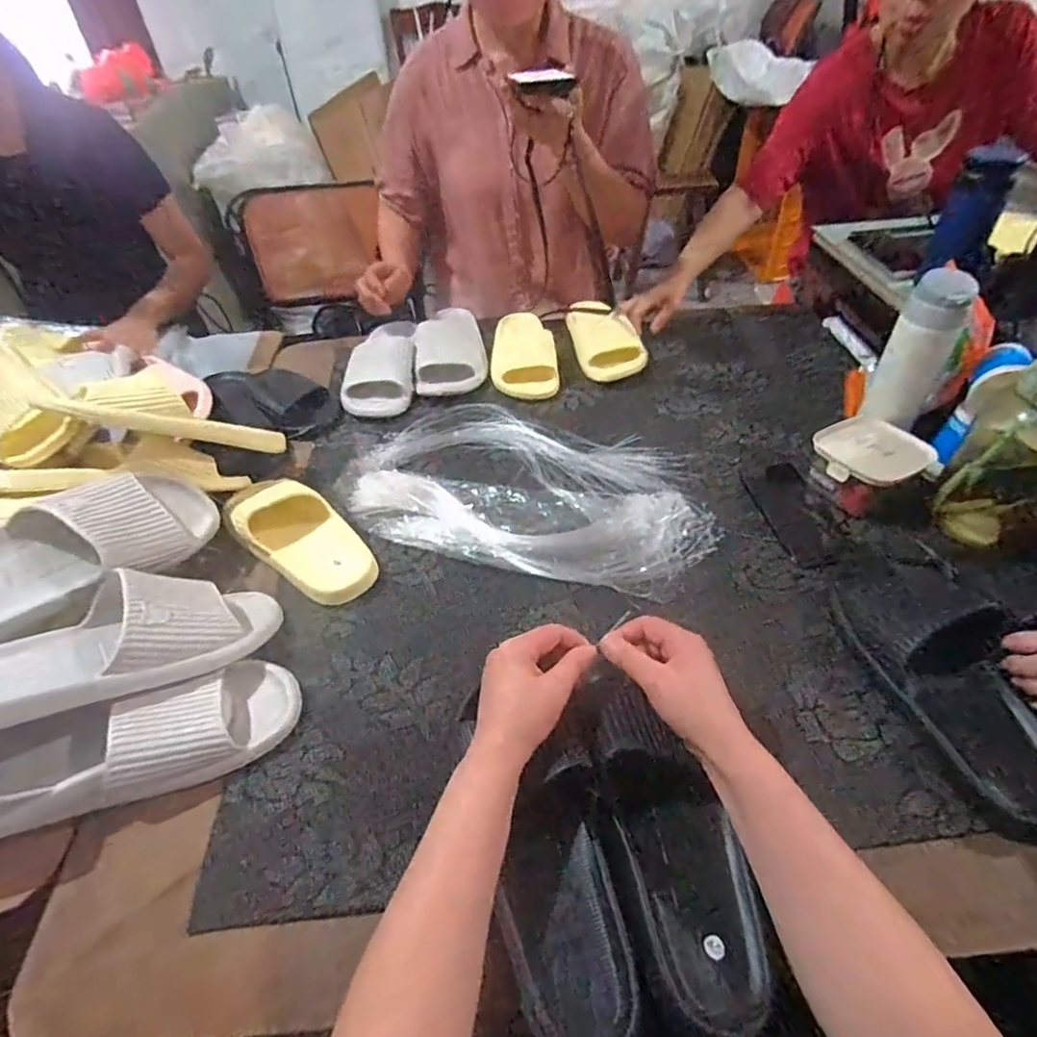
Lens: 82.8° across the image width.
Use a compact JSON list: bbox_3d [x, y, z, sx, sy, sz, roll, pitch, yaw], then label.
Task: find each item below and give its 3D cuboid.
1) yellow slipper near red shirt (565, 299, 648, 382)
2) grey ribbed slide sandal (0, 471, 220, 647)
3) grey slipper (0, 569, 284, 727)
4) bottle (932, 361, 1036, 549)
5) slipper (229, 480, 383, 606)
[{"bbox_3d":[0.142,-0.319,1.002,0.112,0.052,0.234,-8,45,-3],"label":"yellow slipper near red shirt"},{"bbox_3d":[-0.437,0.034,0.564,0.123,0.085,0.280,43,54,8],"label":"grey ribbed slide sandal"},{"bbox_3d":[-0.359,0.105,0.523,0.282,0.077,0.115,-15,44,-33],"label":"grey slipper"},{"bbox_3d":[0.528,-0.081,0.618,0.117,0.203,0.106,31,55,31],"label":"bottle"},{"bbox_3d":[-0.263,0.009,0.688,0.106,0.069,0.226,-35,52,-26],"label":"slipper"}]

